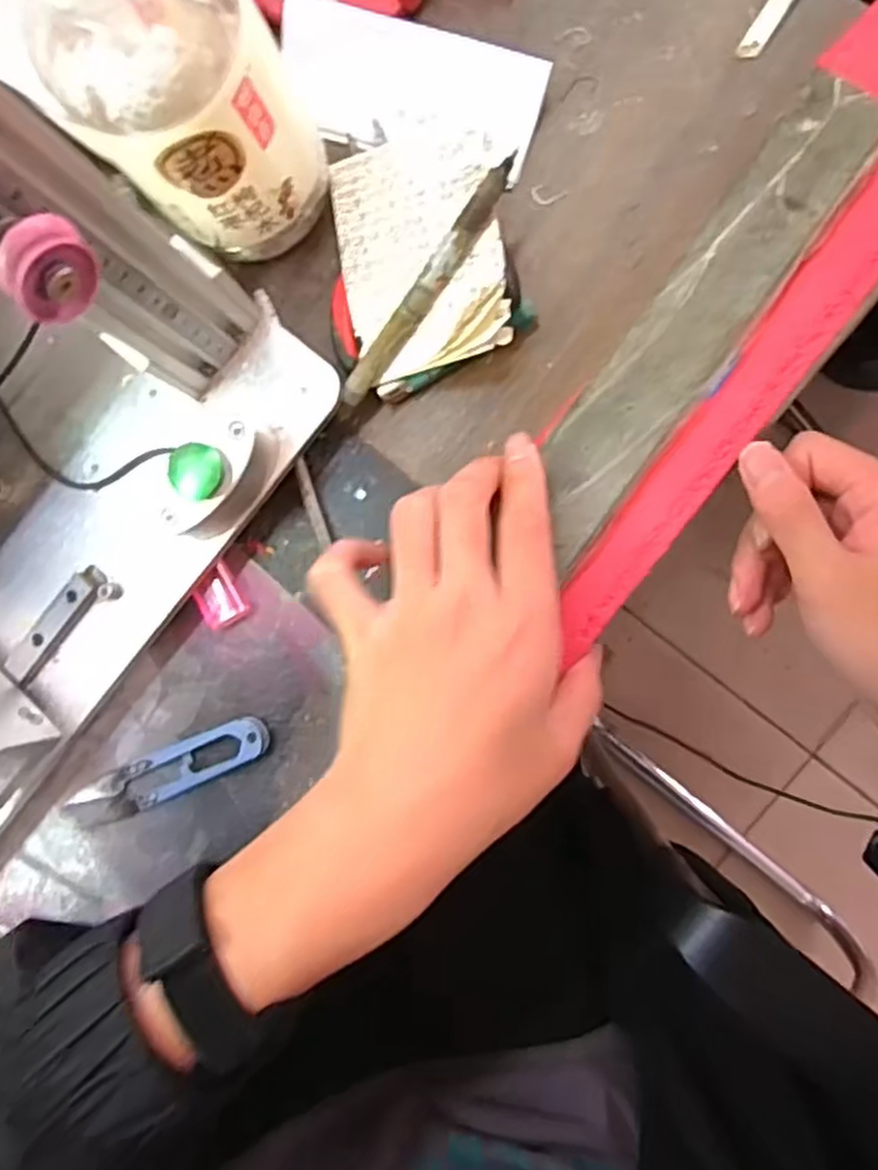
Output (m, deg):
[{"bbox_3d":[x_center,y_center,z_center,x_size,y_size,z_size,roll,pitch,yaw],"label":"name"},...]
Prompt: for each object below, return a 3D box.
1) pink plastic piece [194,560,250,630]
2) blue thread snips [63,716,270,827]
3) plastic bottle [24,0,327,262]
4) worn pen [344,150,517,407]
[{"bbox_3d":[-0.101,0.006,0.351,0.019,0.008,0.026,-28,84,7],"label":"pink plastic piece"},{"bbox_3d":[-0.126,0.088,0.351,0.106,0.012,0.021,-23,84,7],"label":"blue thread snips"},{"bbox_3d":[-0.090,-0.177,0.251,0.062,0.182,0.062,4,88,9],"label":"plastic bottle"},{"bbox_3d":[-0.005,-0.125,0.321,0.012,0.008,0.115,39,106,7],"label":"worn pen"}]

